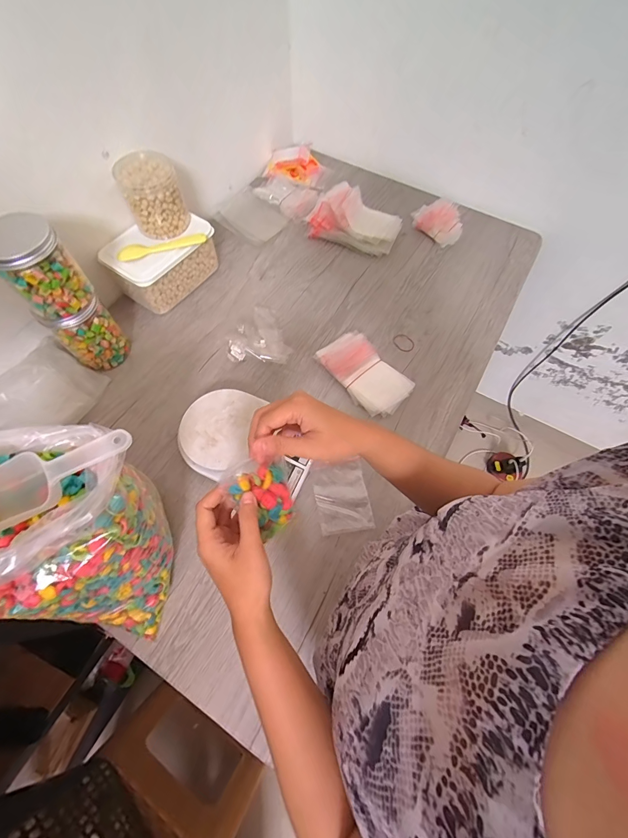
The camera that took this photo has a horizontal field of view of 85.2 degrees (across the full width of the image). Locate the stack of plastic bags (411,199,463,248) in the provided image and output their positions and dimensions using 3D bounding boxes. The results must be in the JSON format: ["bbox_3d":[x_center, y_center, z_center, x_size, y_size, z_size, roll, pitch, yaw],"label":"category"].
[{"bbox_3d":[0.286,-0.448,0.776,0.110,0.041,0.088,41,70,15],"label":"stack of plastic bags"}]

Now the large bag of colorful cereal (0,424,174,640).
[{"bbox_3d":[-0.274,0.123,0.374,0.191,0.262,0.183,14,65,4],"label":"large bag of colorful cereal"}]

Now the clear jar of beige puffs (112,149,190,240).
[{"bbox_3d":[-0.278,-0.385,0.596,0.092,0.107,0.077,-23,68,-13],"label":"clear jar of beige puffs"}]

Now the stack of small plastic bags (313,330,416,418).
[{"bbox_3d":[0.090,-0.083,0.614,0.097,0.026,0.170,-40,73,-18],"label":"stack of small plastic bags"}]

